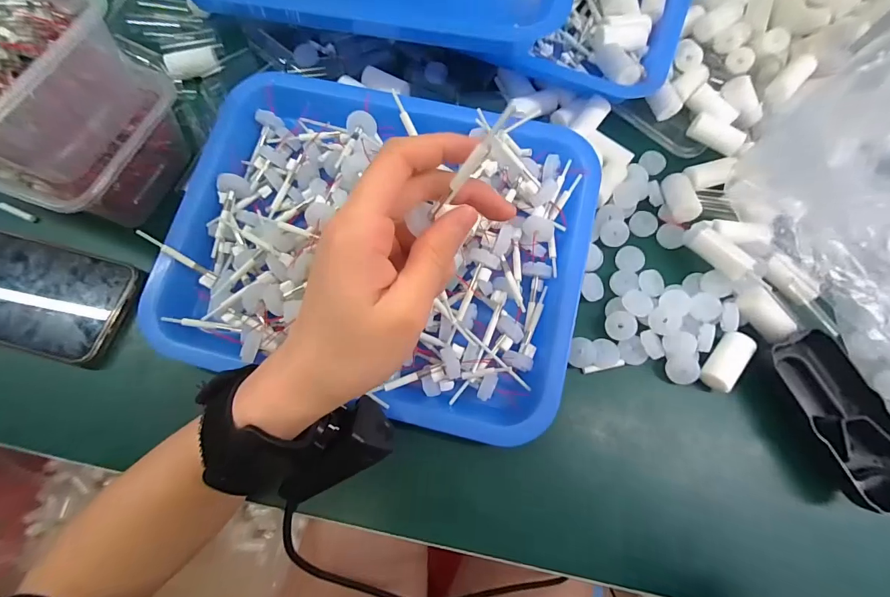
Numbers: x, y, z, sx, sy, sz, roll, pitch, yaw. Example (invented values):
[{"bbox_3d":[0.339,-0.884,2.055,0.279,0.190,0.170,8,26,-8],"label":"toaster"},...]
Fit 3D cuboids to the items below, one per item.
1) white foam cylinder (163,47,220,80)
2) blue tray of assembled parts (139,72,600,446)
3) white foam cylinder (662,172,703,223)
[{"bbox_3d":[-0.228,-0.212,0.353,0.044,0.021,0.020,-21,74,-8],"label":"white foam cylinder"},{"bbox_3d":[-0.047,-0.040,0.278,0.289,0.057,0.223,15,72,4],"label":"blue tray of assembled parts"},{"bbox_3d":[0.185,-0.081,0.311,0.018,0.021,0.049,4,51,0],"label":"white foam cylinder"}]

